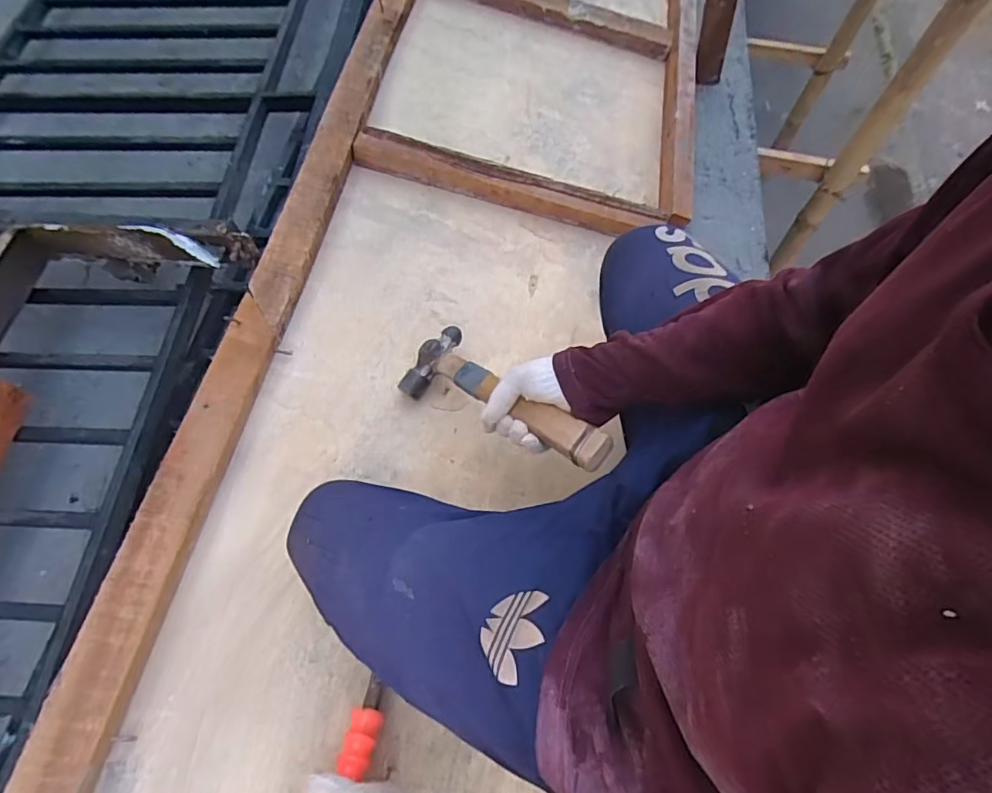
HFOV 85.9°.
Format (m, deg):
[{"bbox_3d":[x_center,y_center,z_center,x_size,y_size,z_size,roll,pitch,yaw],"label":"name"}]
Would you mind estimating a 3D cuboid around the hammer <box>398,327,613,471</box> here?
[{"bbox_3d":[0.002,0.004,0.604,0.096,0.033,0.293,-44,46,-18],"label":"hammer"}]

